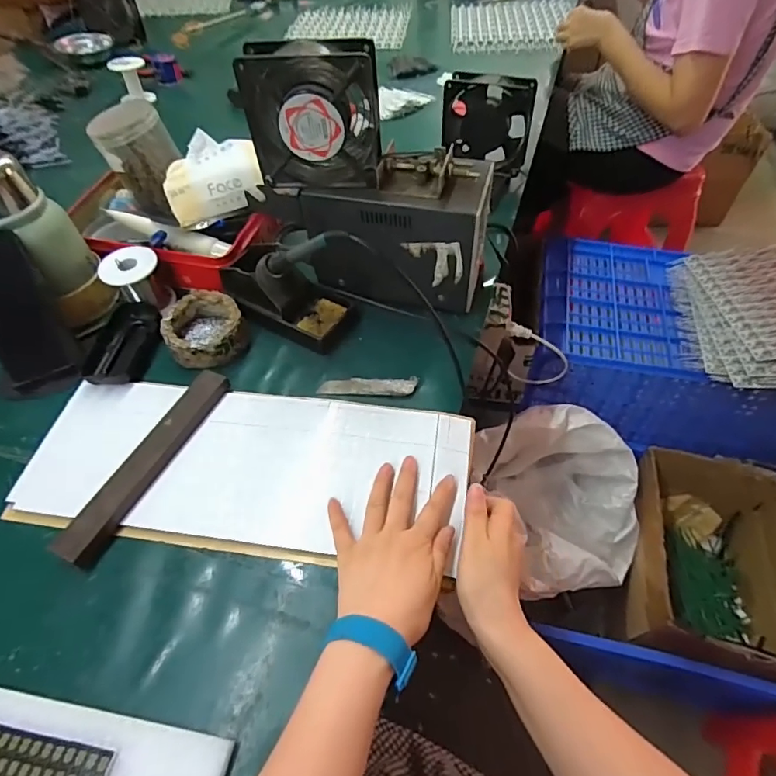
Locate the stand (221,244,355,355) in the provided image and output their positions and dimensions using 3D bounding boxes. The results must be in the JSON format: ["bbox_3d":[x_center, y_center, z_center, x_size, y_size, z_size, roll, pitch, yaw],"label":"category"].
[{"bbox_3d":[-0.118,-0.109,0.565,0.150,0.077,0.072,20,55,16],"label":"stand"}]

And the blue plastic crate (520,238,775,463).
[{"bbox_3d":[0.584,-0.088,1.070,0.559,0.235,0.415,4,52,4],"label":"blue plastic crate"}]

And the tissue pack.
[{"bbox_3d":[-0.218,-0.255,0.605,0.114,0.064,0.075,-15,53,-10],"label":"tissue pack"}]

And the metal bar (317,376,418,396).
[{"bbox_3d":[-0.021,-0.002,0.521,0.101,0.004,0.019,-1,67,3],"label":"metal bar"}]

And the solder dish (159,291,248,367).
[{"bbox_3d":[-0.205,-0.067,0.560,0.082,0.038,0.090,-1,52,1],"label":"solder dish"}]

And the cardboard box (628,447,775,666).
[{"bbox_3d":[0.594,0.341,0.936,0.291,0.246,0.368,7,53,7],"label":"cardboard box"}]

